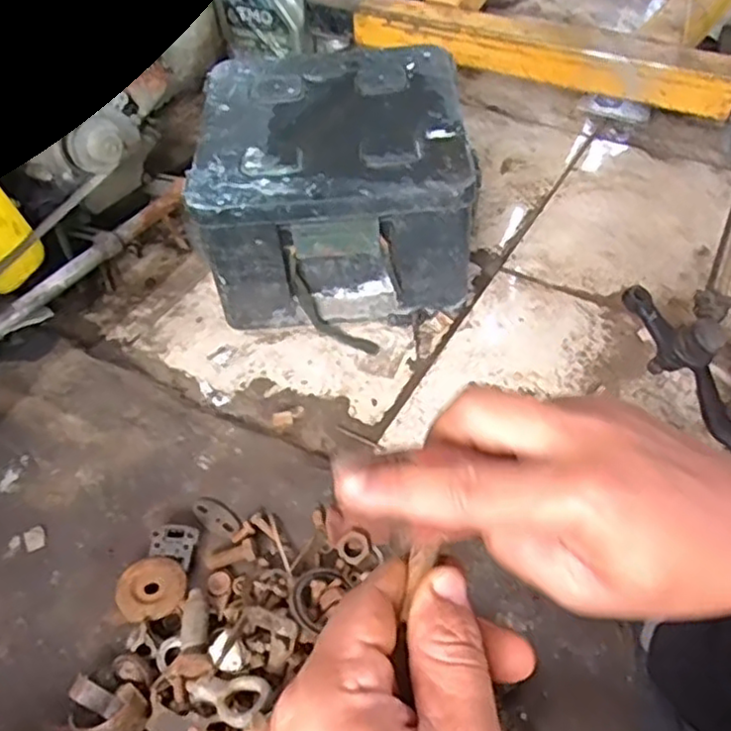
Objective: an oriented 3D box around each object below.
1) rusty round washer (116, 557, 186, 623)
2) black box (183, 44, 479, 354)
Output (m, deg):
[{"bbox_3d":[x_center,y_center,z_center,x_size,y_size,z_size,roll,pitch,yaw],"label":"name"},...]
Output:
[{"bbox_3d":[-0.229,0.239,0.727,0.068,0.009,0.069,4,50,-5],"label":"rusty round washer"},{"bbox_3d":[-0.040,-0.256,1.001,0.357,0.233,0.365,-4,51,2],"label":"black box"}]

